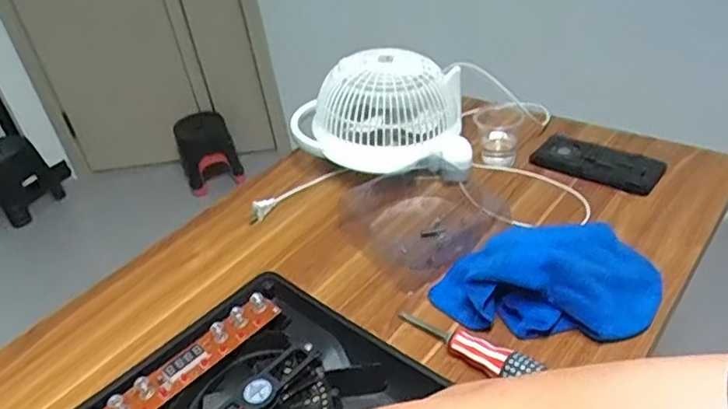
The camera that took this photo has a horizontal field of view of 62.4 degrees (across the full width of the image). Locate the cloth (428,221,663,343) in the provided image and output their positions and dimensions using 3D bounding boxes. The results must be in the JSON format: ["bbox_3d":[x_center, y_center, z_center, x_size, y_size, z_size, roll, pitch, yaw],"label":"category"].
[{"bbox_3d":[0.190,0.073,0.625,0.229,0.083,0.113,0,36,11],"label":"cloth"}]

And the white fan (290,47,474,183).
[{"bbox_3d":[0.021,-0.142,0.902,0.274,0.117,0.191,1,36,13],"label":"white fan"}]

